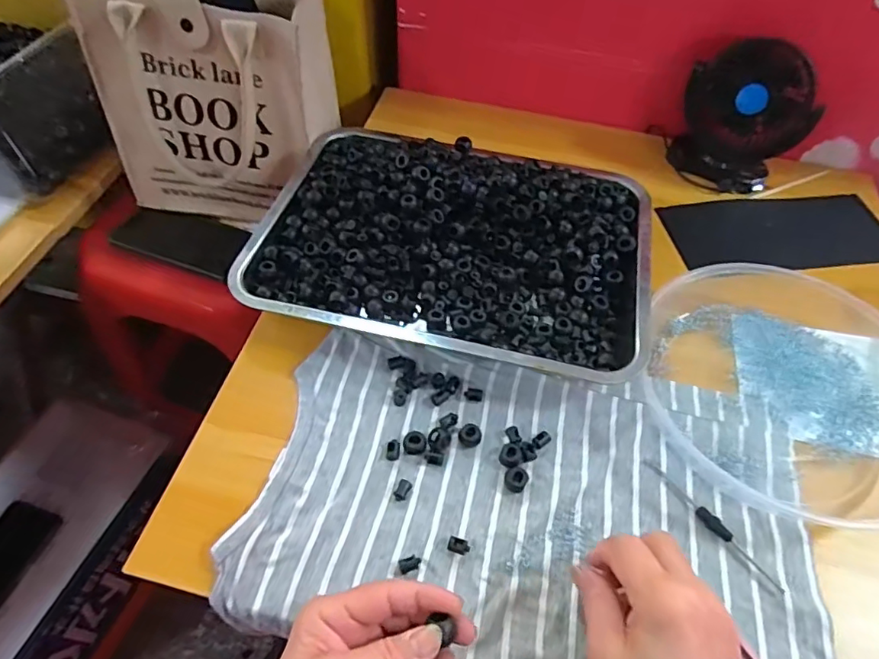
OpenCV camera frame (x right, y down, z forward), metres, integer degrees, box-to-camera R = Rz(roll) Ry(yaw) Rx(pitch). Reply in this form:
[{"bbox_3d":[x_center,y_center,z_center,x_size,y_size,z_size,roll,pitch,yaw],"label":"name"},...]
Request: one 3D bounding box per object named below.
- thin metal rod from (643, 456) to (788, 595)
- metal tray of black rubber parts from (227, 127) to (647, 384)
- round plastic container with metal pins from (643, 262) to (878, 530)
[{"bbox_3d":[0.192,0.135,0.377,0.009,0.006,0.113,-32,63,-22],"label":"thin metal rod"},{"bbox_3d":[0.012,-0.083,0.489,0.339,0.056,0.237,13,56,6],"label":"metal tray of black rubber parts"},{"bbox_3d":[0.300,0.037,0.442,0.244,0.026,0.234,1,55,-2],"label":"round plastic container with metal pins"}]

